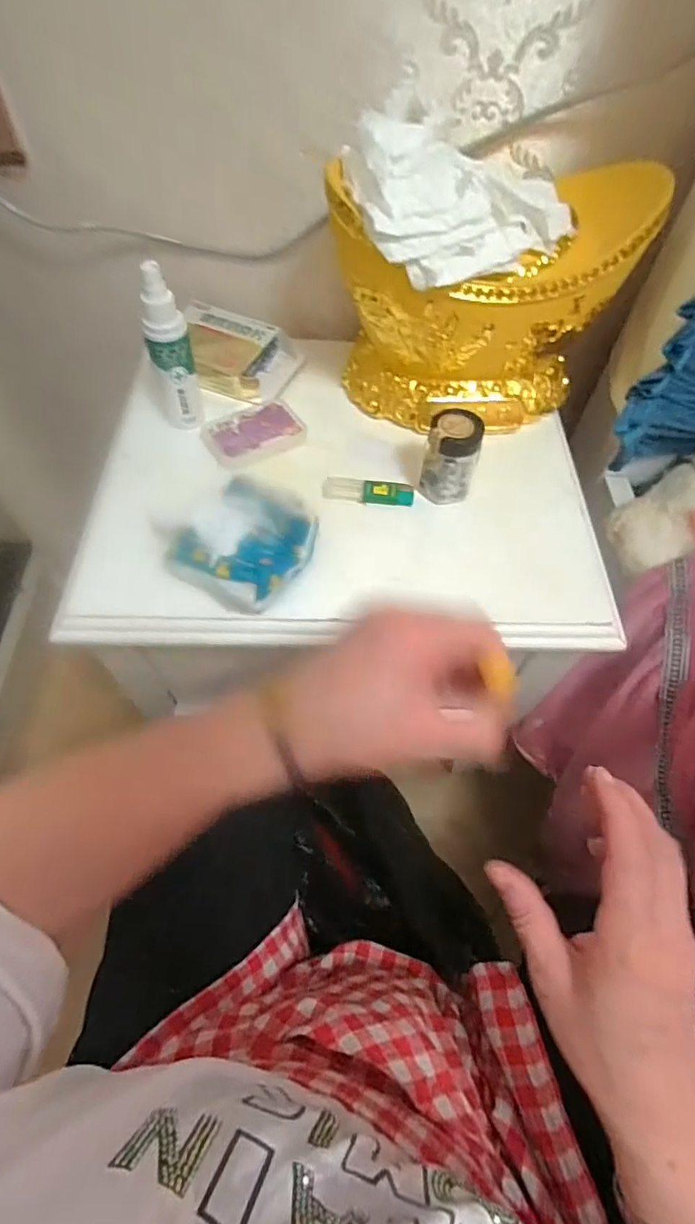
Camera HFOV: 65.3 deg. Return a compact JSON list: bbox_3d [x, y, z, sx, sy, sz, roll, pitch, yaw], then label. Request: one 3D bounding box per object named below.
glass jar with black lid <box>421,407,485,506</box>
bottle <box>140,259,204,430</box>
[{"bbox_3d":[0.092,-0.141,0.486,0.050,0.068,0.048,13,60,6],"label":"glass jar with black lid"},{"bbox_3d":[-0.159,-0.233,0.489,0.036,0.137,0.037,-13,61,-10],"label":"bottle"}]

